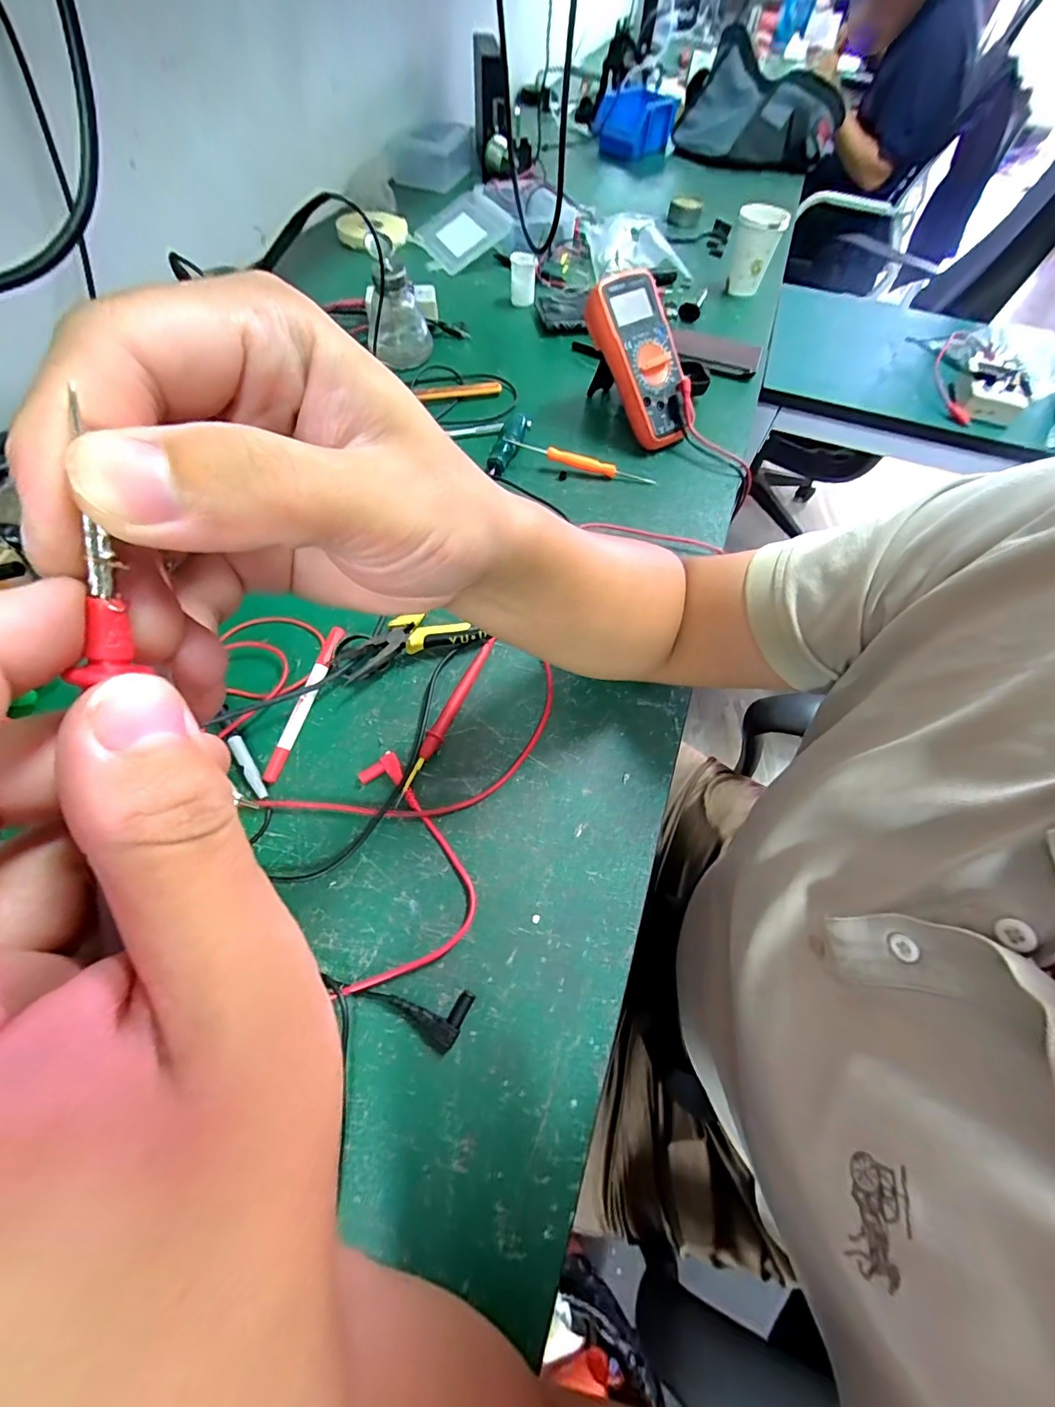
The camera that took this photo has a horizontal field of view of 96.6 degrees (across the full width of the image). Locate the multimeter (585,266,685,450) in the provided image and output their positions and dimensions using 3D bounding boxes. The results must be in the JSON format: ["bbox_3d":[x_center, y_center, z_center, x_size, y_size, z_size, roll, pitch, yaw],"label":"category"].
[{"bbox_3d":[0.130,-0.385,0.538,0.083,0.047,0.175,-30,107,-17],"label":"multimeter"}]

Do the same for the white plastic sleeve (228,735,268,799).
[{"bbox_3d":[-0.208,0.047,0.351,0.009,0.007,0.056,-33,68,-18],"label":"white plastic sleeve"}]

